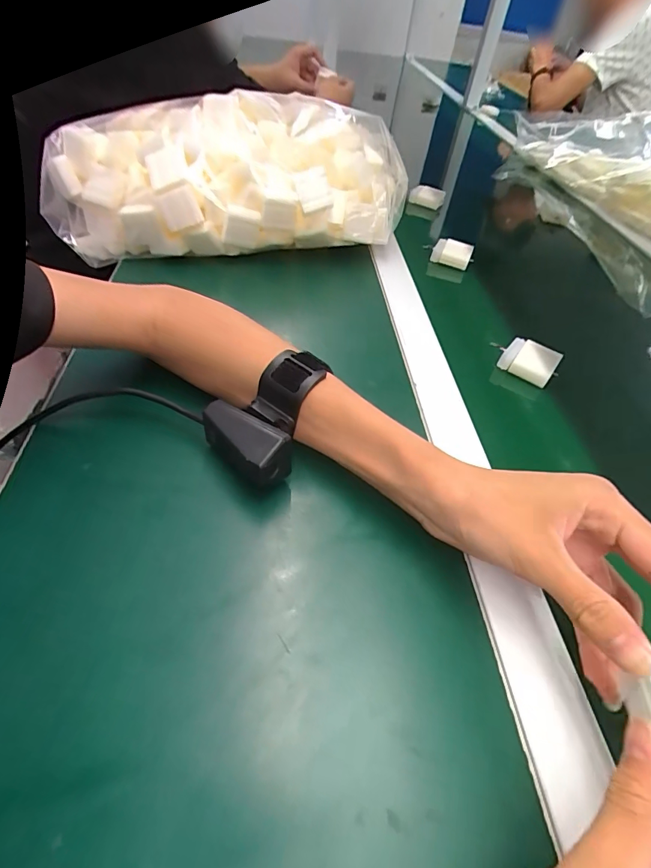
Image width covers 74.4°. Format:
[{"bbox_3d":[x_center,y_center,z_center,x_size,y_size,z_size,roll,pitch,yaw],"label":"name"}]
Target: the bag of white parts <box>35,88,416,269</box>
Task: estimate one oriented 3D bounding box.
[{"bbox_3d":[-0.113,-0.295,0.507,0.411,0.141,0.162,4,48,-4],"label":"bag of white parts"}]

